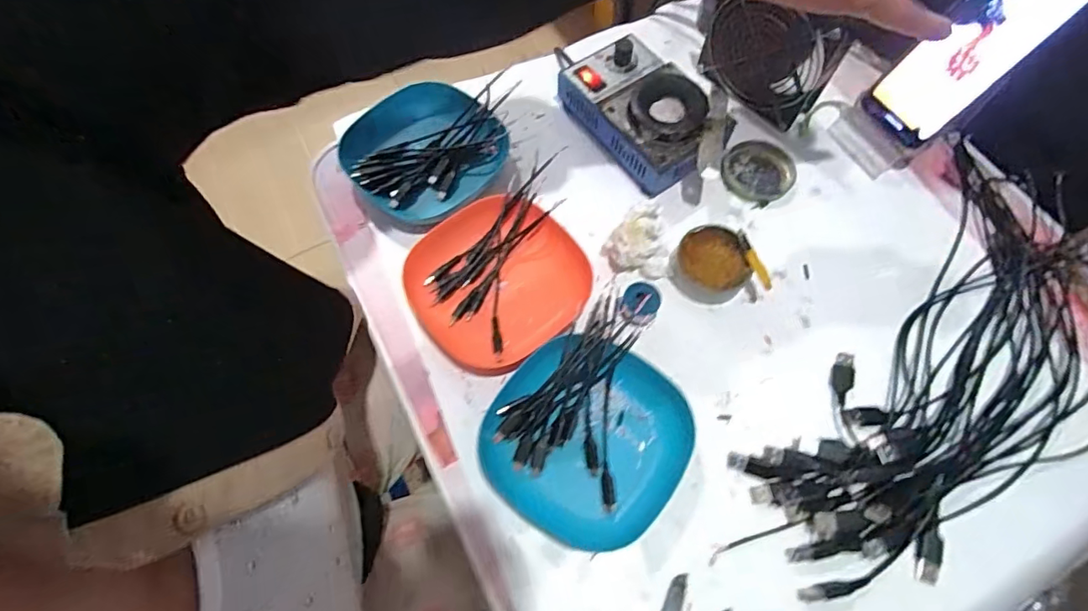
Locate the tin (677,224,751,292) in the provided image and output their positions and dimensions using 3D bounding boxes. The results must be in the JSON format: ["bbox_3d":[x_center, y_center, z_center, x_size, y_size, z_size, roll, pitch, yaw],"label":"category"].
[{"bbox_3d":[0.142,-0.036,0.462,0.053,0.026,0.061,-13,67,-4],"label":"tin"}]

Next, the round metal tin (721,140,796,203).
[{"bbox_3d":[0.207,-0.130,0.520,0.064,0.011,0.070,-1,67,1],"label":"round metal tin"}]

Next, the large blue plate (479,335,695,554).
[{"bbox_3d":[0.031,0.096,0.399,0.133,0.035,0.144,-1,67,1],"label":"large blue plate"}]

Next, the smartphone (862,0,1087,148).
[{"bbox_3d":[0.362,-0.217,0.457,0.014,0.161,0.075,-17,64,-45],"label":"smartphone"}]

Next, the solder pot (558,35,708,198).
[{"bbox_3d":[0.090,-0.188,0.512,0.095,0.055,0.150,-33,70,-12],"label":"solder pot"}]

